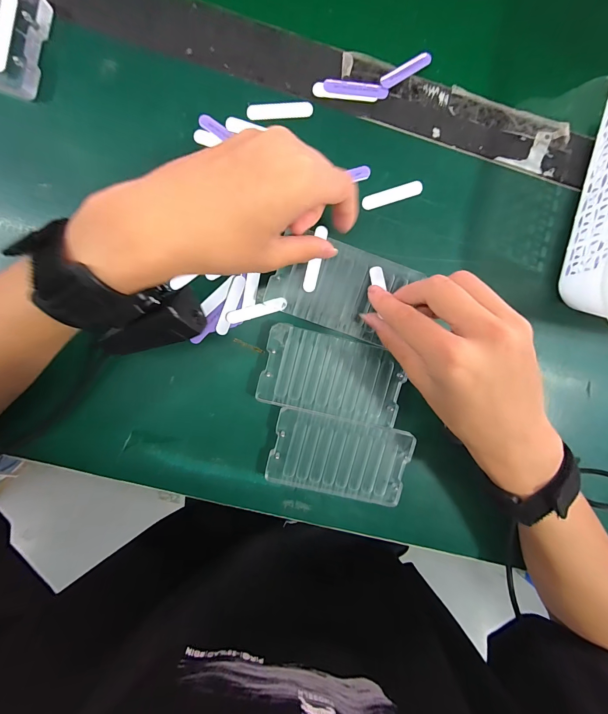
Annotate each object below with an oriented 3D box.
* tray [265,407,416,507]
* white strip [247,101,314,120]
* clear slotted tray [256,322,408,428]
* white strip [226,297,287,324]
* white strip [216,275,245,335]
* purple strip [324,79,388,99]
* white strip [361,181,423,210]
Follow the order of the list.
[{"bbox_3d":[0.033,0.089,0.288,0.122,0.012,0.070,13,95,-5],"label":"tray"},{"bbox_3d":[-0.019,-0.194,0.253,0.051,0.004,0.012,-6,97,-3],"label":"white strip"},{"bbox_3d":[0.026,0.017,0.276,0.120,0.009,0.066,13,95,-5],"label":"clear slotted tray"},{"bbox_3d":[-0.040,-0.038,0.268,0.051,0.010,0.011,-16,97,-1],"label":"white strip"},{"bbox_3d":[-0.062,-0.043,0.269,0.010,0.004,0.051,21,95,-5],"label":"white strip"},{"bbox_3d":[0.041,-0.212,0.252,0.050,0.004,0.010,5,96,-4],"label":"purple strip"},{"bbox_3d":[0.073,-0.134,0.265,0.051,0.004,0.011,-18,97,-1],"label":"white strip"}]

